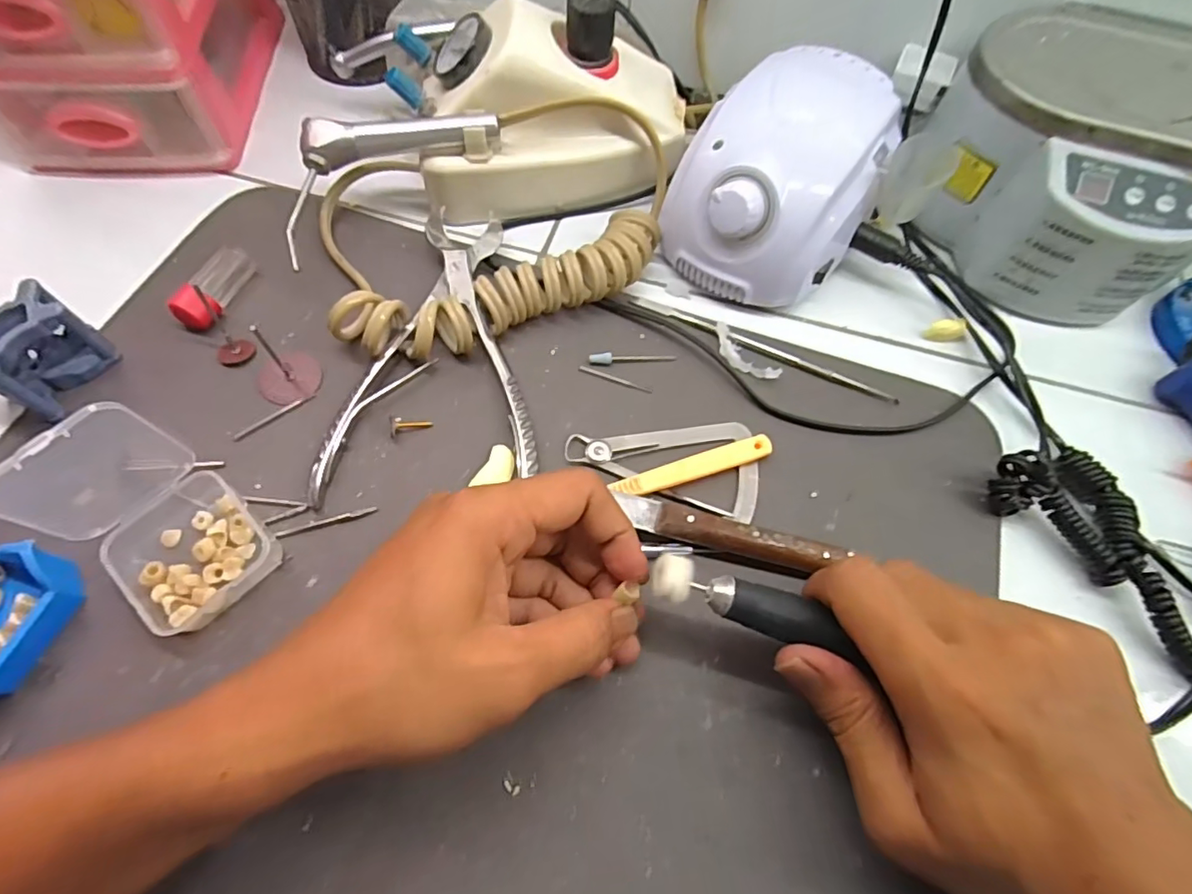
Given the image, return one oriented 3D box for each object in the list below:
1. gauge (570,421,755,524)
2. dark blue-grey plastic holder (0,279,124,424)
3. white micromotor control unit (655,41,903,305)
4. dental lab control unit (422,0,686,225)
[{"bbox_3d":[0.035,0.014,0.291,0.096,0.005,0.054,-4,66,-5],"label":"gauge"},{"bbox_3d":[-0.279,-0.047,0.284,0.033,0.044,0.050,26,67,9],"label":"dark blue-grey plastic holder"},{"bbox_3d":[0.110,-0.158,0.336,0.102,0.074,0.137,31,68,11],"label":"white micromotor control unit"},{"bbox_3d":[-0.025,-0.205,0.349,0.164,0.084,0.085,-7,66,-6],"label":"dental lab control unit"}]

